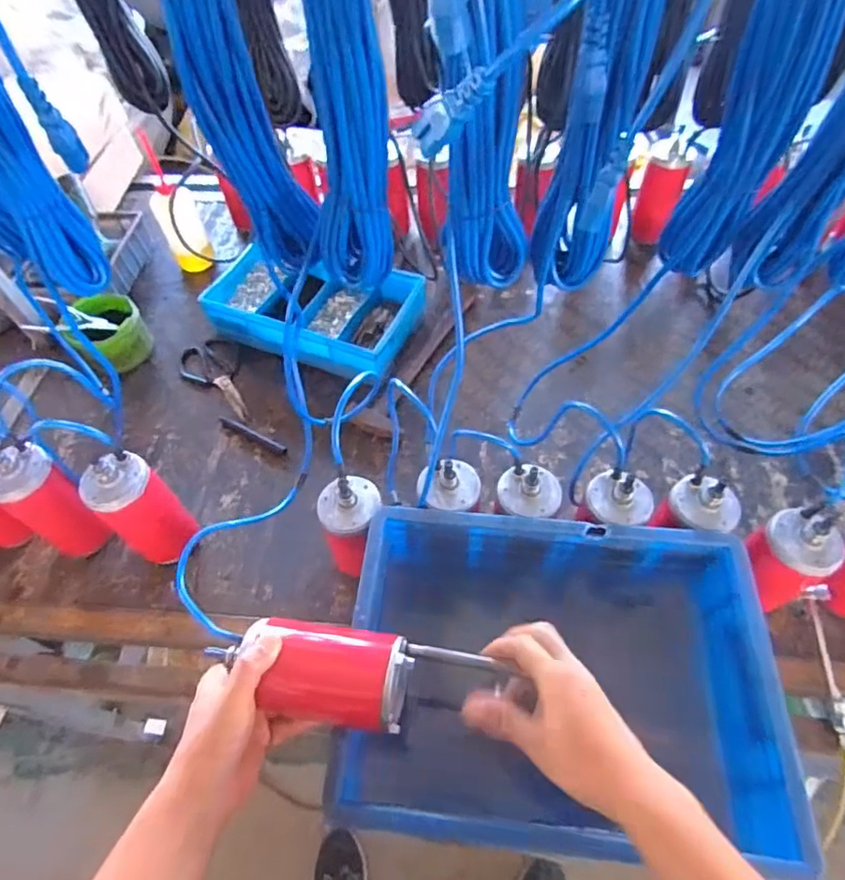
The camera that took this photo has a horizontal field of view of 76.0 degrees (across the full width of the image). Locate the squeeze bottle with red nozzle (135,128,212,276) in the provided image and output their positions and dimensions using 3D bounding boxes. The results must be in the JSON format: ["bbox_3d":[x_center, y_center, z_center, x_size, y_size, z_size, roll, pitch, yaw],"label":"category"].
[{"bbox_3d":[-0.454,-0.425,0.991,0.076,0.260,0.079,-28,59,-15],"label":"squeeze bottle with red nozzle"}]

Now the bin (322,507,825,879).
[{"bbox_3d":[0.131,0.245,0.573,0.402,0.136,0.298,3,56,5],"label":"bin"}]

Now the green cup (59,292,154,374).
[{"bbox_3d":[-0.532,-0.179,0.927,0.114,0.100,0.122,-1,55,2],"label":"green cup"}]

